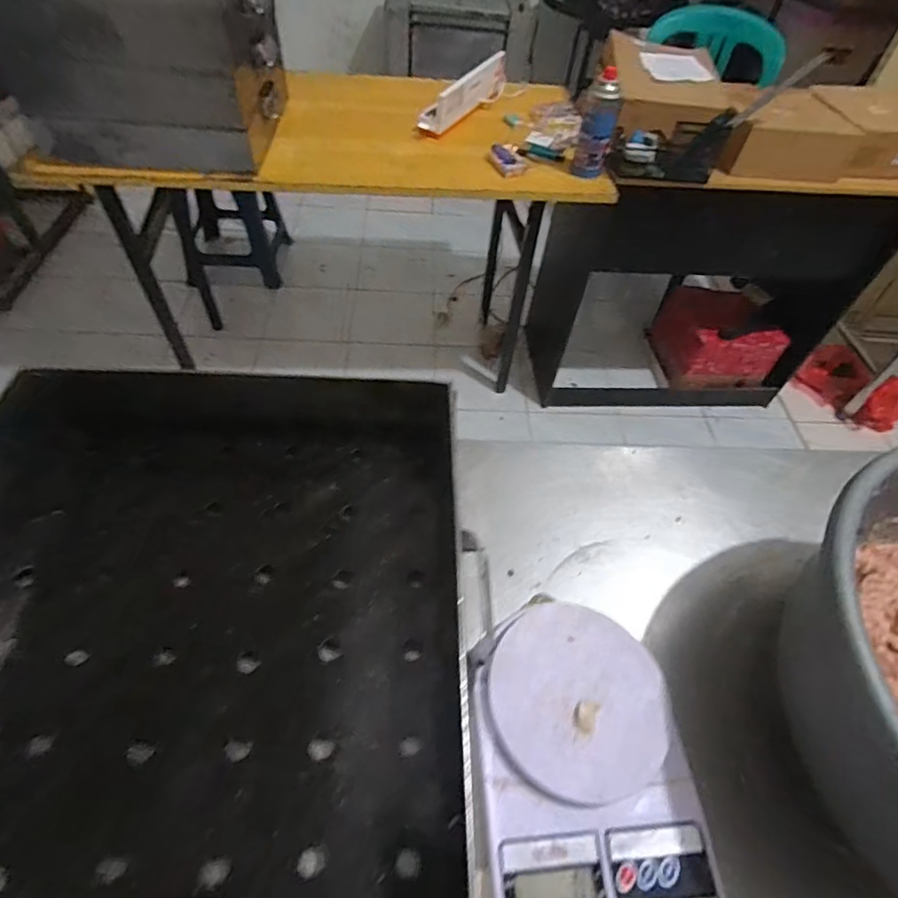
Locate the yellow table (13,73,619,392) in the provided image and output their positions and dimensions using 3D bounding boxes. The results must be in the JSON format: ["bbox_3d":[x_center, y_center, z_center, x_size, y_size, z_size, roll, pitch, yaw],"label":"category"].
[{"bbox_3d":[-0.262,-0.560,1.459,1.133,0.734,0.556,0,53,-5],"label":"yellow table"}]

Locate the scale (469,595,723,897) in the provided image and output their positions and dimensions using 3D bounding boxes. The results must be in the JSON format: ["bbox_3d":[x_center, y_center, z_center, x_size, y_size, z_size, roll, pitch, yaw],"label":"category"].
[{"bbox_3d":[0.095,0.220,0.376,0.151,0.028,0.208,-2,53,-7],"label":"scale"}]

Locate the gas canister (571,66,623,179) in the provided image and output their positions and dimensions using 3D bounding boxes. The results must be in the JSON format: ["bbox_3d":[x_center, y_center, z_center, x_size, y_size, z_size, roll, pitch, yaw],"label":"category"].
[{"bbox_3d":[0.304,-0.659,1.058,0.068,0.170,0.069,17,54,8],"label":"gas canister"}]

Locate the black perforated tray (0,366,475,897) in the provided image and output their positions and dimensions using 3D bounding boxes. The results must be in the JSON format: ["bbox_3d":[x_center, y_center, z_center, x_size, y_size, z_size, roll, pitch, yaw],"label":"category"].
[{"bbox_3d":[-0.212,0.115,0.415,0.451,0.072,0.428,2,53,-4],"label":"black perforated tray"}]

